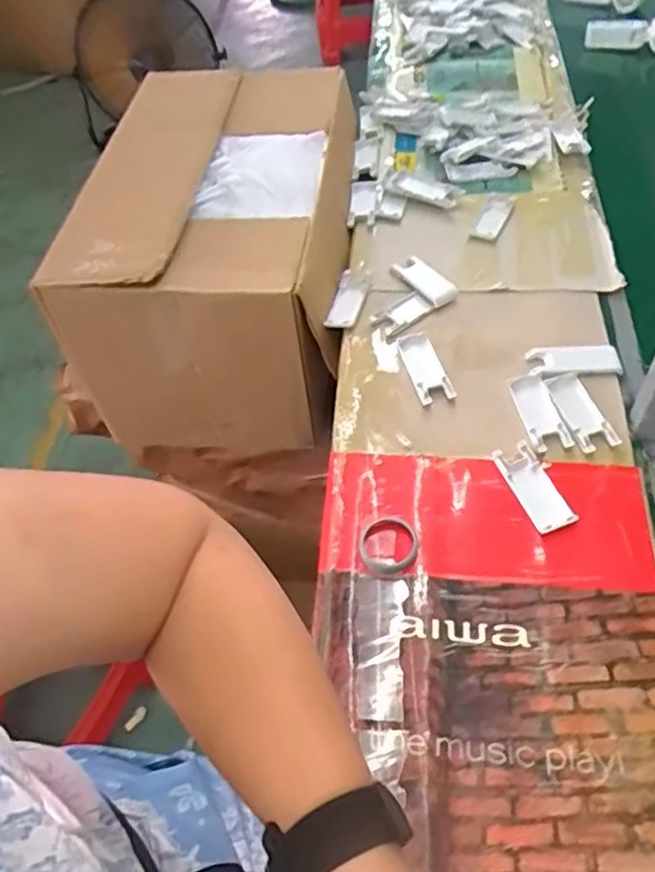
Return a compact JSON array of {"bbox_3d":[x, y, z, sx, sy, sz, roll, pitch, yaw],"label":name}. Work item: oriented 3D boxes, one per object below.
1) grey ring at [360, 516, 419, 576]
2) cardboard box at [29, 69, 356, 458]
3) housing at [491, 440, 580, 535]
[{"bbox_3d":[0.060,0.109,0.676,0.057,0.014,0.060,-2,53,2],"label":"grey ring"},{"bbox_3d":[-0.144,-0.292,1.085,0.365,0.376,0.534,2,54,9],"label":"cardboard box"},{"bbox_3d":[0.213,0.051,0.706,0.046,0.007,0.102,-17,53,-9],"label":"housing"}]

